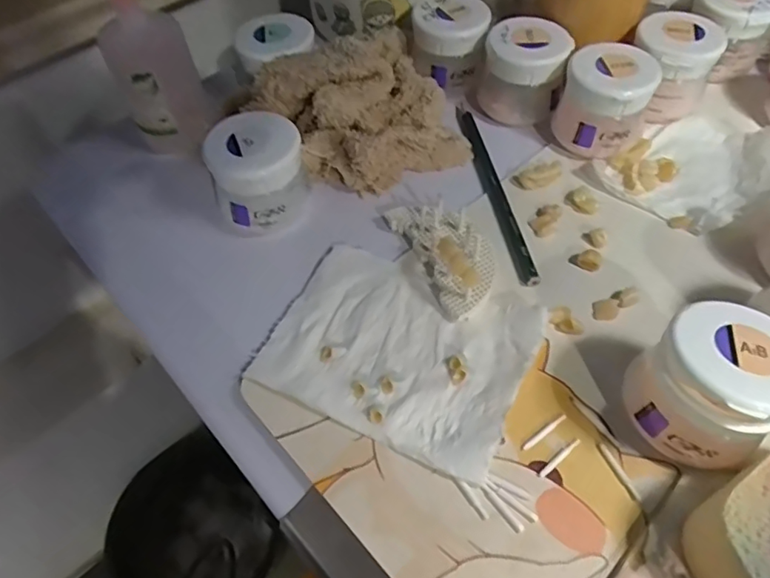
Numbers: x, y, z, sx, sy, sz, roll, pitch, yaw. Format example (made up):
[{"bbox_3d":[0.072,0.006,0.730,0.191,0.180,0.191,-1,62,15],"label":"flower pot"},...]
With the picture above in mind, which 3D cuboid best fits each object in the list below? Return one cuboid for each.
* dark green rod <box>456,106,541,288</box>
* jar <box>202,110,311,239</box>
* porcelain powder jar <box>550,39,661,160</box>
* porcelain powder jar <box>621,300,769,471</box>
[{"bbox_3d":[0.064,-0.061,0.319,0.010,0.009,0.147,-9,56,-3],"label":"dark green rod"},{"bbox_3d":[-0.069,-0.063,0.303,0.049,0.054,0.048,-2,56,2],"label":"jar"},{"bbox_3d":[0.129,-0.113,0.318,0.048,0.043,0.045,-2,58,3],"label":"porcelain powder jar"},{"bbox_3d":[0.128,0.038,0.214,0.049,0.056,0.051,-2,56,2],"label":"porcelain powder jar"}]

